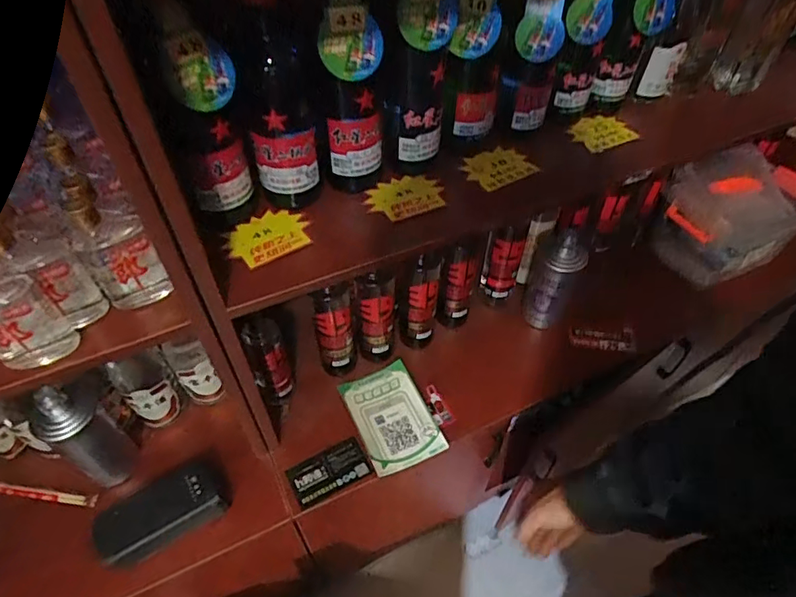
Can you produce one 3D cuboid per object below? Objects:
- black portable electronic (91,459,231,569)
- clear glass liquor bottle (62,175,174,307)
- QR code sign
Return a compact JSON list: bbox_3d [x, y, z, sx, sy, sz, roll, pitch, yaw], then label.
[{"bbox_3d":[-0.321,0.295,0.701,0.166,0.064,0.079,-29,56,-22],"label":"black portable electronic"},{"bbox_3d":[-0.280,-0.055,0.504,0.059,0.133,0.062,-26,55,-20],"label":"clear glass liquor bottle"},{"bbox_3d":[-0.012,0.188,0.827,0.118,0.020,0.174,-21,53,-17],"label":"QR code sign"}]

